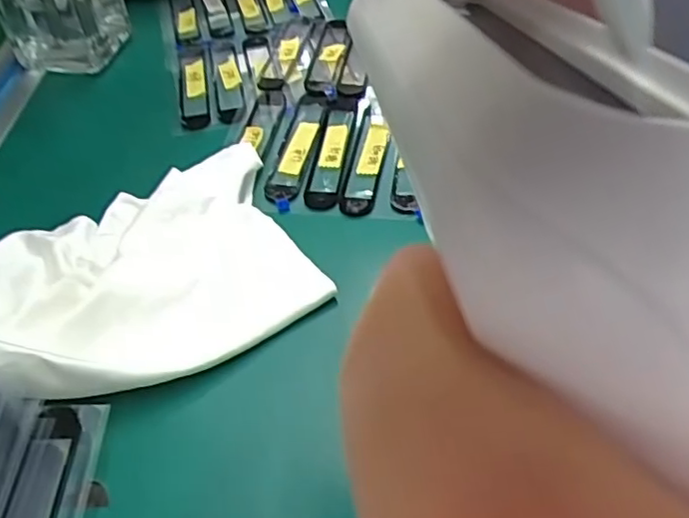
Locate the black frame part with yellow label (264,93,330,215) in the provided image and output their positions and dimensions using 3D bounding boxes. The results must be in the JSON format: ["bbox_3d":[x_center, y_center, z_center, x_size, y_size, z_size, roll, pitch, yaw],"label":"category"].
[{"bbox_3d":[-0.022,-0.055,0.310,0.018,0.004,0.080,6,47,9],"label":"black frame part with yellow label"}]

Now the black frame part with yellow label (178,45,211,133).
[{"bbox_3d":[-0.082,-0.096,0.351,0.015,0.004,0.073,-10,48,-6],"label":"black frame part with yellow label"}]

